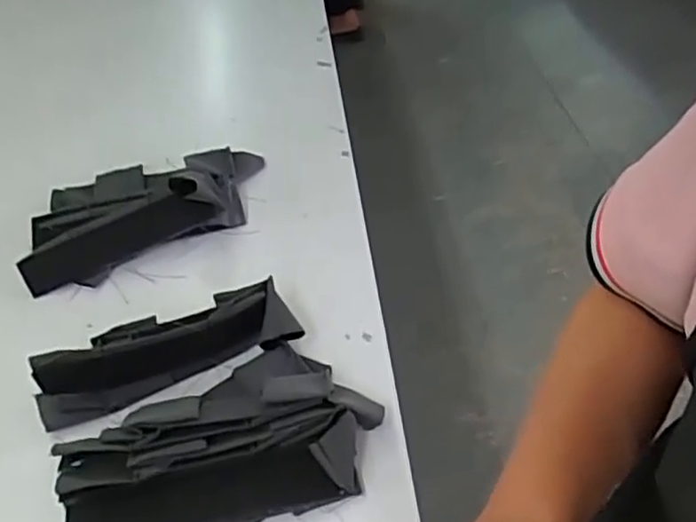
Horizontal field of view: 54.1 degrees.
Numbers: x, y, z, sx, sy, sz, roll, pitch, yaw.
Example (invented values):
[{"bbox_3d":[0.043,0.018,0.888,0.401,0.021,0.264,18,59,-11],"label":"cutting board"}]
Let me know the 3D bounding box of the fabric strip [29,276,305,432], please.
[{"bbox_3d":[-0.139,0.072,0.527,0.196,0.057,0.041,-15,45,-12],"label":"fabric strip"}]

